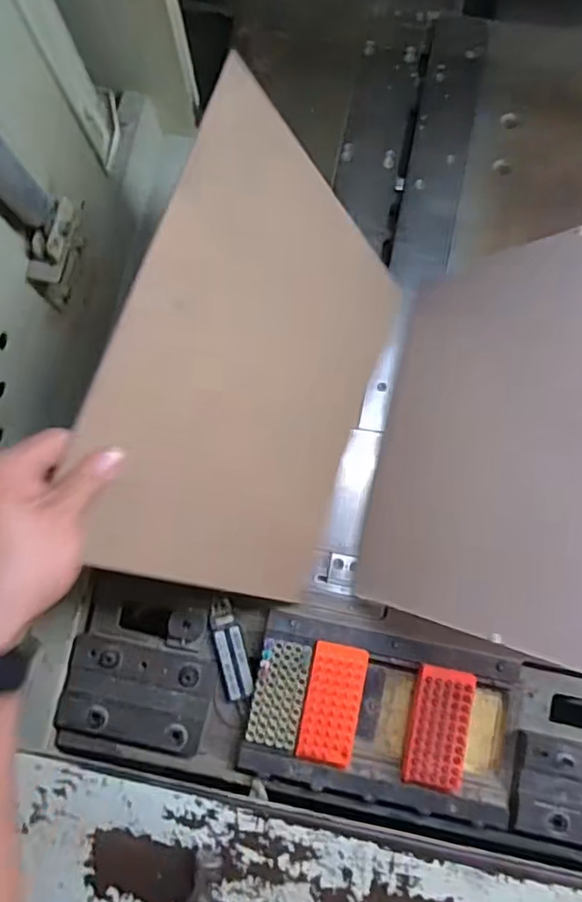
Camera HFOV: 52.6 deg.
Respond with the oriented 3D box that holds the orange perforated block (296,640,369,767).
[{"bbox_3d":[0.042,0.255,0.596,0.054,0.027,0.111,11,81,3],"label":"orange perforated block"}]

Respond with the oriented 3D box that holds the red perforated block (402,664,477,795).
[{"bbox_3d":[0.148,0.278,0.593,0.058,0.021,0.113,13,81,3],"label":"red perforated block"}]

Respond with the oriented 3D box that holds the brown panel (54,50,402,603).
[{"bbox_3d":[-0.017,-0.054,0.511,0.010,0.330,0.349,16,82,33],"label":"brown panel"}]

